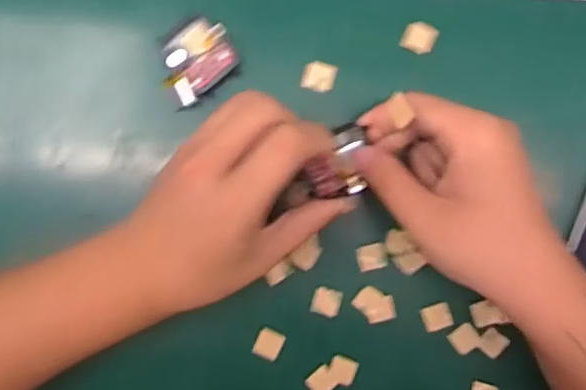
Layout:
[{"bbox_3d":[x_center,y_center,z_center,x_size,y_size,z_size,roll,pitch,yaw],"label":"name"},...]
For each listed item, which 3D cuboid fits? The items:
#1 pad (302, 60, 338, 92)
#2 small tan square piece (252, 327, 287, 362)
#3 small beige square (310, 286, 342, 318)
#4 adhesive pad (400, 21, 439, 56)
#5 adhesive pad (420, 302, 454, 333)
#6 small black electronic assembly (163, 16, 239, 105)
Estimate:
[{"bbox_3d":[0.016,-0.074,0.382,0.019,0.005,0.019,19,92,-1],"label":"pad"},{"bbox_3d":[-0.015,0.096,0.392,0.017,0.004,0.018,23,91,-2],"label":"small tan square piece"},{"bbox_3d":[0.022,0.068,0.390,0.017,0.004,0.018,18,92,-1],"label":"small beige square"},{"bbox_3d":[0.079,-0.098,0.382,0.020,0.006,0.020,25,91,-2],"label":"adhesive pad"},{"bbox_3d":[0.092,0.078,0.390,0.018,0.004,0.016,-17,92,0],"label":"adhesive pad"},{"bbox_3d":[-0.059,-0.083,0.372,0.046,0.013,0.039,-41,92,1],"label":"small black electronic assembly"}]

